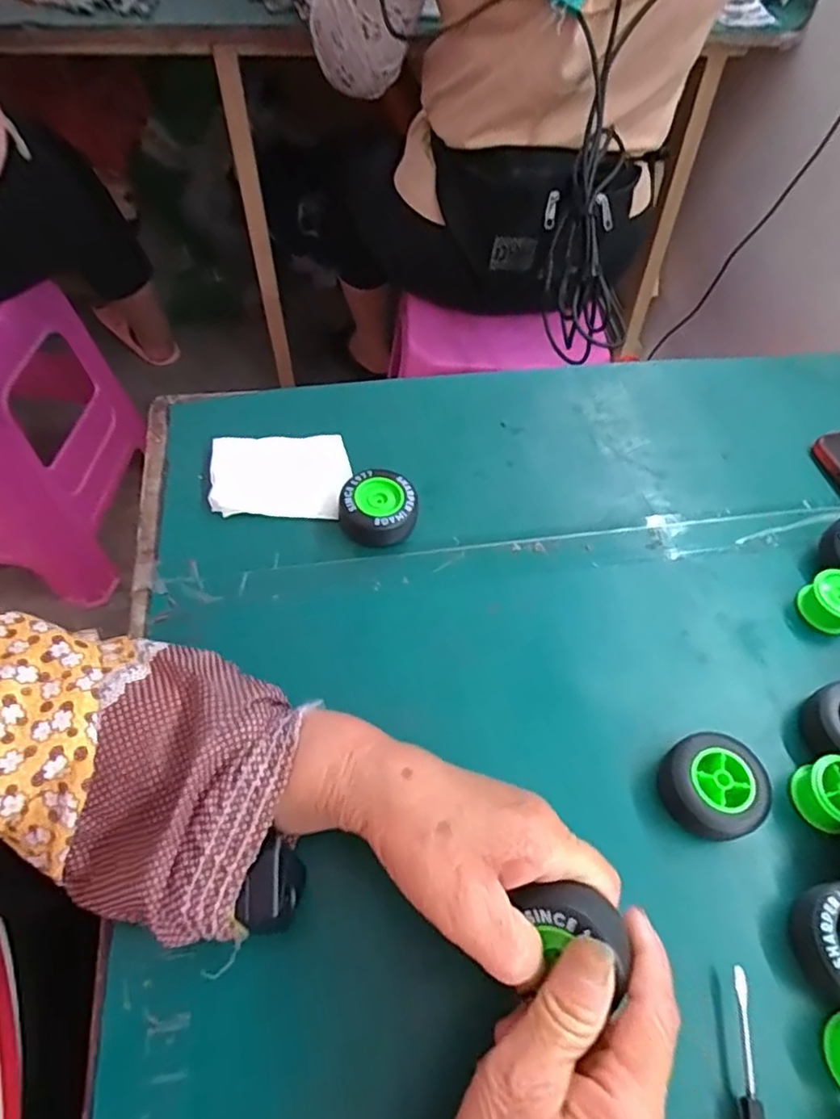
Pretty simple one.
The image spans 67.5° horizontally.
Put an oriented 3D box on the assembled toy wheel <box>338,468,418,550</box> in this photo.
[{"bbox_3d":[-0.027,-0.034,0.401,0.048,0.026,0.046,2,56,-3],"label":"assembled toy wheel"}]

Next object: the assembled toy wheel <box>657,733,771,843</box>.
[{"bbox_3d":[0.150,0.116,0.320,0.044,0.027,0.047,2,56,-3],"label":"assembled toy wheel"}]

